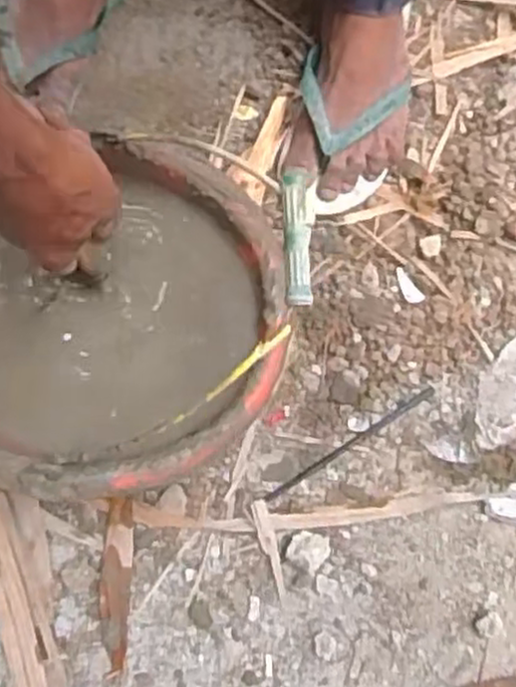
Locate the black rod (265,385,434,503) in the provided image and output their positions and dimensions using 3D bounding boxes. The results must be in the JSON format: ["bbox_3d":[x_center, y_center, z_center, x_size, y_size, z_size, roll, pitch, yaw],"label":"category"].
[{"bbox_3d":[0.087,0.095,0.730,0.186,0.004,0.010,-33,81,-5],"label":"black rod"}]

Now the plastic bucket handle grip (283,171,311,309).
[{"bbox_3d":[0.022,-0.061,0.440,0.015,0.011,0.077,0,80,1],"label":"plastic bucket handle grip"}]

